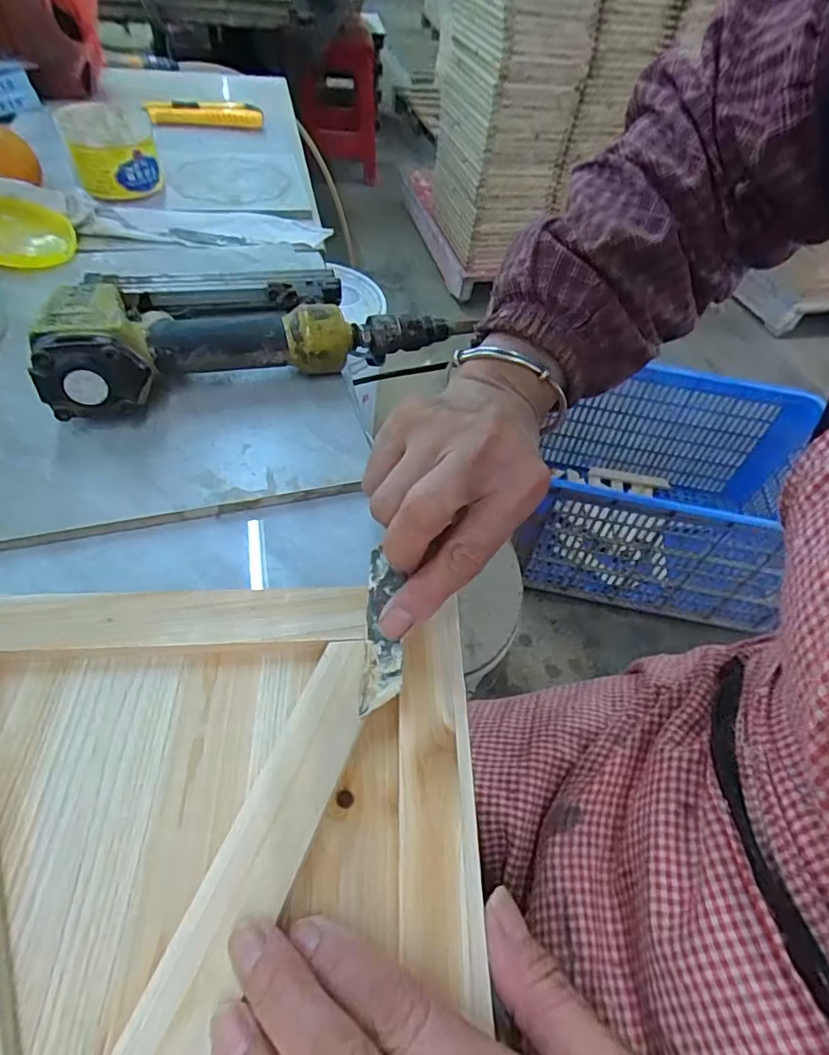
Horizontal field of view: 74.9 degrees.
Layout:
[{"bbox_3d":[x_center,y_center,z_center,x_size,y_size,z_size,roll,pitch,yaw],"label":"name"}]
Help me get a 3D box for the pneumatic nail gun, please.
[{"bbox_3d":[-0.106,-0.147,0.364,0.254,0.055,0.137,-17,54,-19],"label":"pneumatic nail gun"}]

